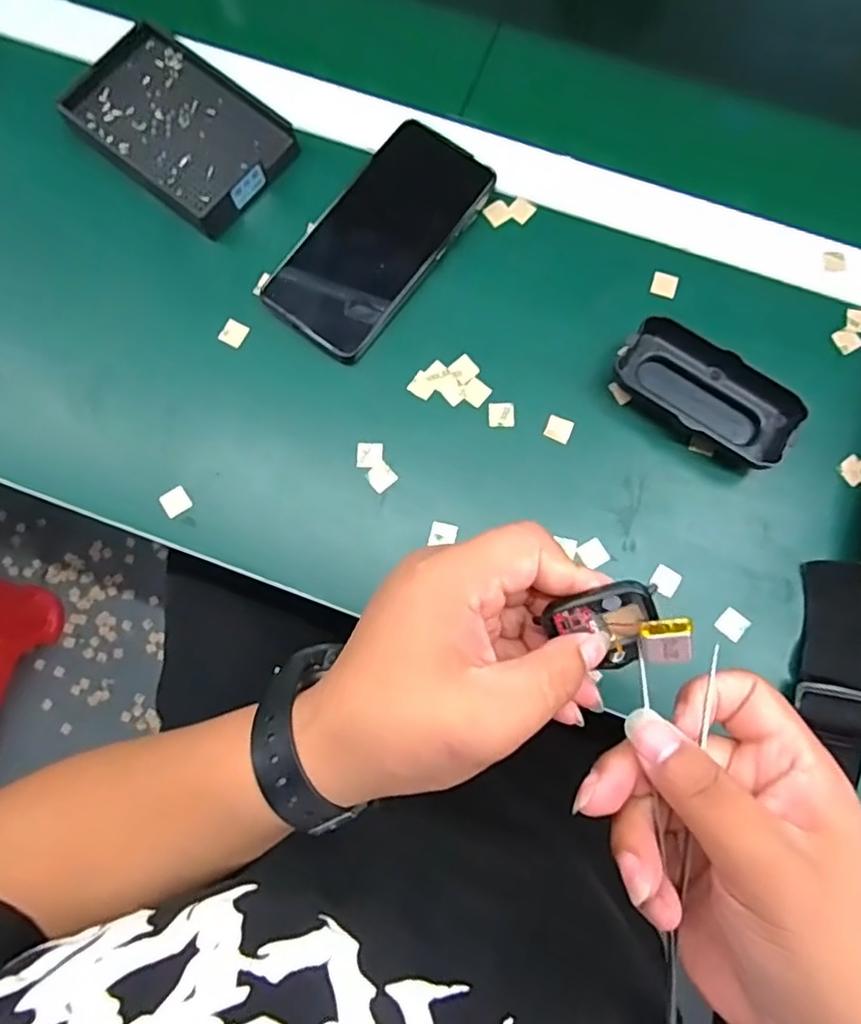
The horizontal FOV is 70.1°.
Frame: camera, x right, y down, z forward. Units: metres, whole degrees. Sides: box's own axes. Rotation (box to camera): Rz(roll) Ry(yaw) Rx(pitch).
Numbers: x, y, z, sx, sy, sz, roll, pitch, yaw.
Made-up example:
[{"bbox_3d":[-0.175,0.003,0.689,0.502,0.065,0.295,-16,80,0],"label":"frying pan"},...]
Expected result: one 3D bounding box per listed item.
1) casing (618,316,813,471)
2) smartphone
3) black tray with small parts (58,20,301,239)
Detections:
[{"bbox_3d":[0.170,-0.074,0.378,0.108,0.025,0.051,39,82,7],"label":"casing"},{"bbox_3d":[-0.034,-0.179,0.402,0.079,0.012,0.158,37,88,6],"label":"smartphone"},{"bbox_3d":[-0.170,-0.260,0.416,0.139,0.019,0.095,37,82,7],"label":"black tray with small parts"}]

